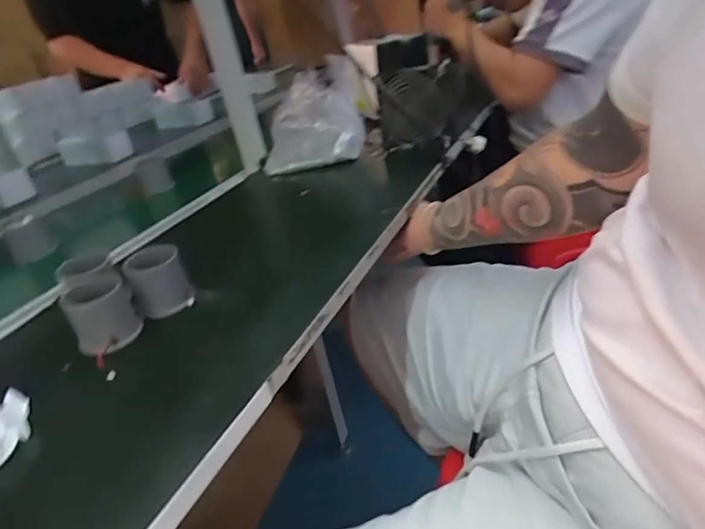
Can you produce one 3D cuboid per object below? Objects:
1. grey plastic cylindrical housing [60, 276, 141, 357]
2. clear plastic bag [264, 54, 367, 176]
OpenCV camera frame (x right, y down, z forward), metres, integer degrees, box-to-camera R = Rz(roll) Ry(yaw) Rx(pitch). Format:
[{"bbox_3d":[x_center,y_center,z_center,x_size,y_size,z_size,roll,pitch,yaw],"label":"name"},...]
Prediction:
[{"bbox_3d":[-0.231,0.048,0.450,0.057,0.063,0.052,-26,35,-27],"label":"grey plastic cylindrical housing"},{"bbox_3d":[-0.077,-0.259,0.847,0.170,0.122,0.181,-11,31,-6],"label":"clear plastic bag"}]

